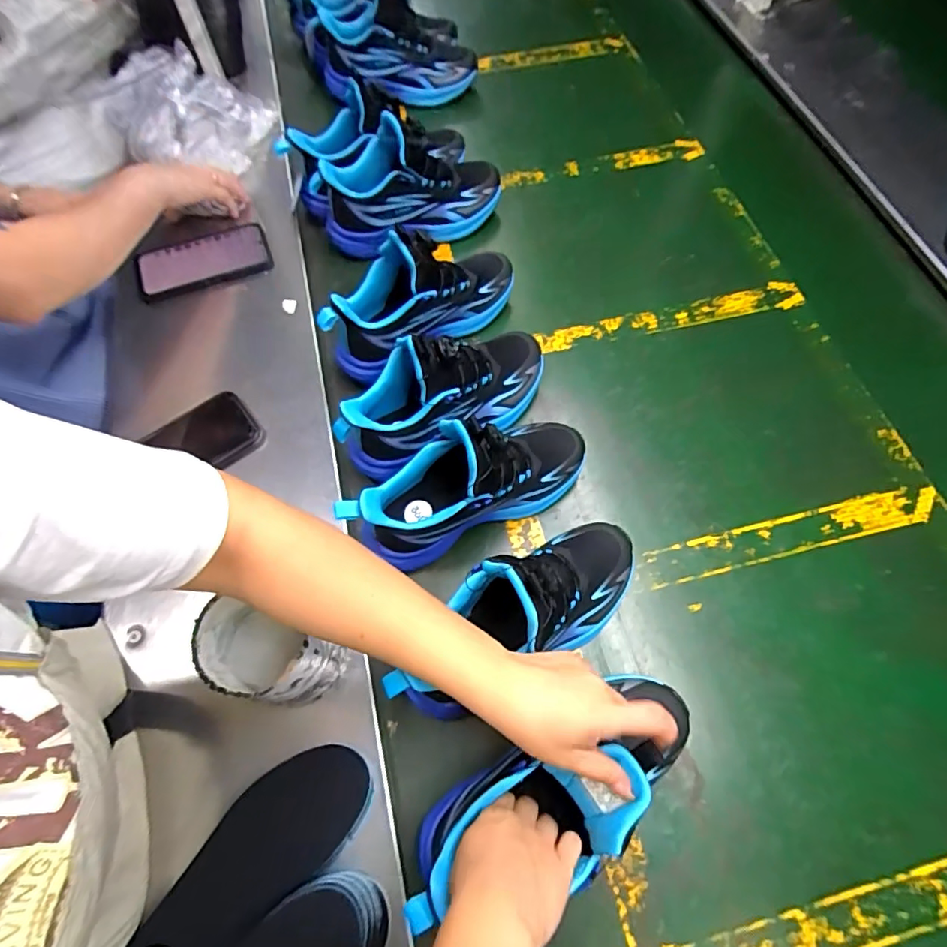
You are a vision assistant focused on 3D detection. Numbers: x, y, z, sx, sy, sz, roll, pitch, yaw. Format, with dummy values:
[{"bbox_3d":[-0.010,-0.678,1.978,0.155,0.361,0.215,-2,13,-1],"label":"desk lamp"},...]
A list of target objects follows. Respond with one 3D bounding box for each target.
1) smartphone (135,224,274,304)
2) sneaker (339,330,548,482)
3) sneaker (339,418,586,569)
[{"bbox_3d":[-0.346,-0.271,0.674,0.163,0.017,0.081,-18,66,-7],"label":"smartphone"},{"bbox_3d":[-0.026,-0.086,0.538,0.236,0.136,0.081,-32,68,-13],"label":"sneaker"},{"bbox_3d":[0.001,0.005,0.494,0.234,0.136,0.083,-25,67,-10],"label":"sneaker"}]

